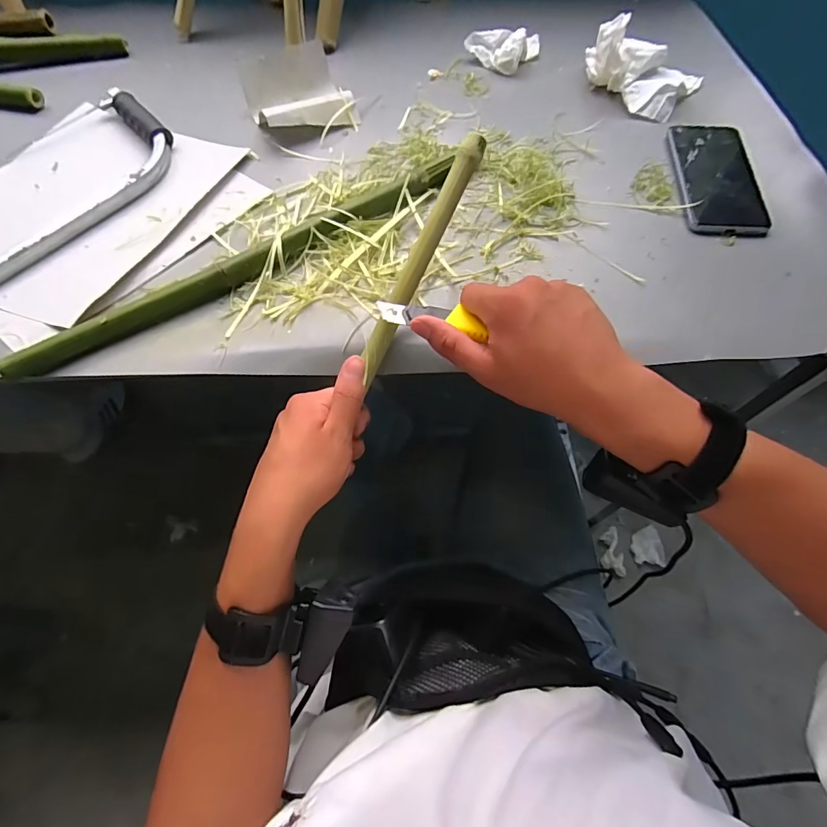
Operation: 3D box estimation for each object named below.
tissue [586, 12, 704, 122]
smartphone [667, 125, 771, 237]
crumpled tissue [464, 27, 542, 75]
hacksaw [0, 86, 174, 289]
[{"bbox_3d":[0.270,-0.416,0.536,0.129,0.060,0.112,36,70,15],"label":"tissue"},{"bbox_3d":[0.315,-0.249,0.474,0.077,0.013,0.165,5,65,2],"label":"smartphone"},{"bbox_3d":[0.117,-0.480,0.591,0.083,0.032,0.084,37,70,15],"label":"crumpled tissue"},{"bbox_3d":[-0.399,-0.210,0.454,0.167,0.026,0.361,34,69,14],"label":"hacksaw"}]

